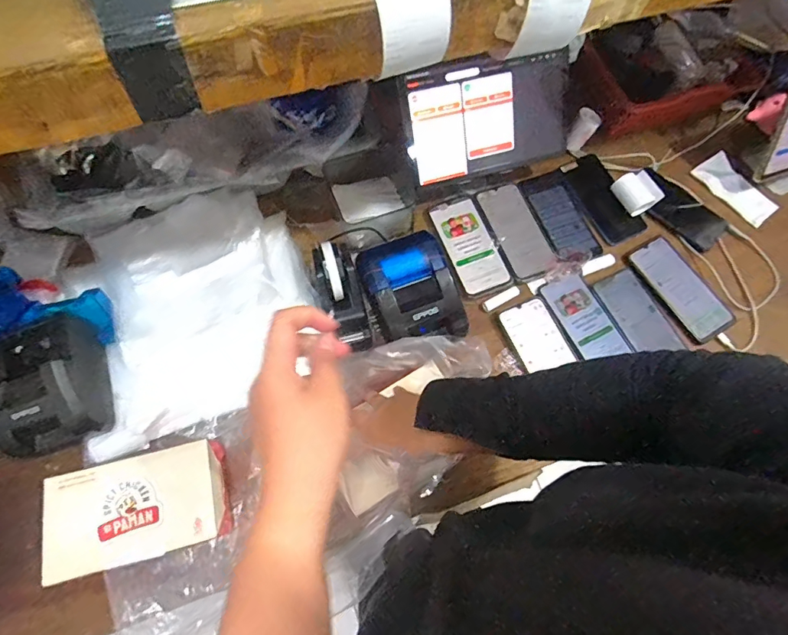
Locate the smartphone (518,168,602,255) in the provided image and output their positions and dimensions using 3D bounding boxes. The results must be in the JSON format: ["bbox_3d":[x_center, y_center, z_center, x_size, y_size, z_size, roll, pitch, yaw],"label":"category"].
[{"bbox_3d":[0.274,-0.163,0.733,0.076,0.013,0.157,-28,79,-7],"label":"smartphone"}]

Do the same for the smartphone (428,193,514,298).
[{"bbox_3d":[0.121,-0.113,0.707,0.085,0.015,0.163,-20,71,-10],"label":"smartphone"}]

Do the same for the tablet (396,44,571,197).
[{"bbox_3d":[0.140,-0.291,0.662,0.249,0.166,0.011,-19,37,-6],"label":"tablet"}]

